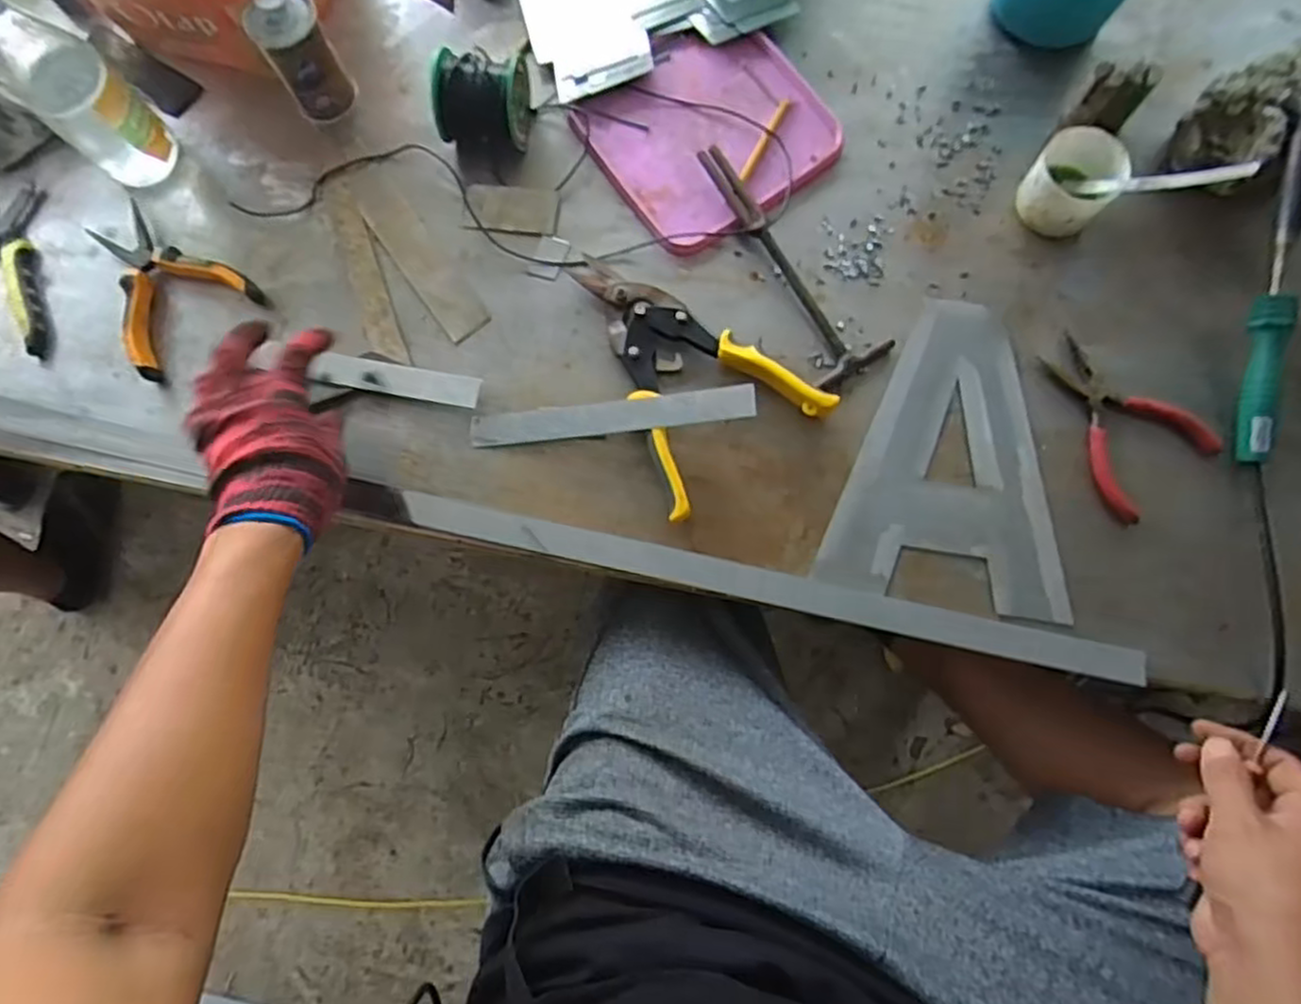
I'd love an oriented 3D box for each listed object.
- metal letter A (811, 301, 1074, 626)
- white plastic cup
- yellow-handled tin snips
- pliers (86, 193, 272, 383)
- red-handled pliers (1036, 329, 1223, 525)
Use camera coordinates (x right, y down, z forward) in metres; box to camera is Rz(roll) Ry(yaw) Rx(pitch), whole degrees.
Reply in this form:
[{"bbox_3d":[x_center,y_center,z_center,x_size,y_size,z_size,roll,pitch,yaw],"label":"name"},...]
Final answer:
[{"bbox_3d":[0.242,-0.040,0.580,0.177,0.006,0.236,10,80,3],"label":"metal letter A"},{"bbox_3d":[0.332,-0.251,0.589,0.061,0.063,0.059,0,79,1],"label":"white plastic cup"},{"bbox_3d":[0.018,-0.117,0.589,0.146,0.025,0.221,-35,81,-5],"label":"yellow-handled tin snips"},{"bbox_3d":[-0.412,-0.181,0.612,0.144,0.020,0.112,43,83,8],"label":"pliers"},{"bbox_3d":[0.359,-0.062,0.577,0.097,0.012,0.140,-42,81,-6],"label":"red-handled pliers"}]

